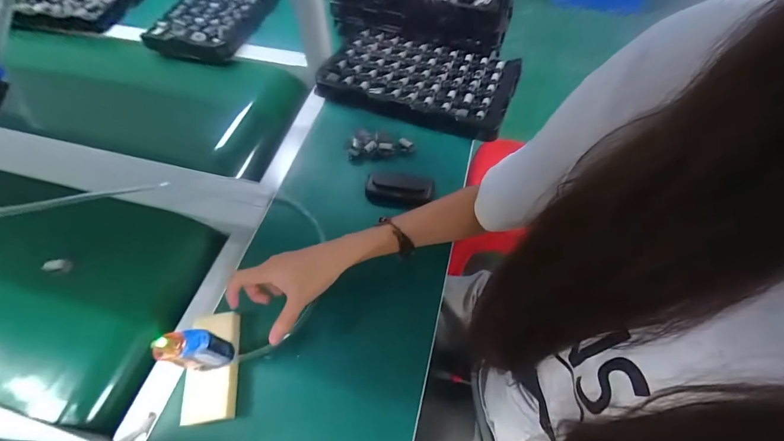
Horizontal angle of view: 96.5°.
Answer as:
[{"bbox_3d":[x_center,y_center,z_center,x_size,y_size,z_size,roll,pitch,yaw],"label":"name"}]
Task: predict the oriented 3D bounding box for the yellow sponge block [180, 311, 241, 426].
[{"bbox_3d":[-0.218,0.175,0.425,0.056,0.018,0.123,-9,60,-3],"label":"yellow sponge block"}]

